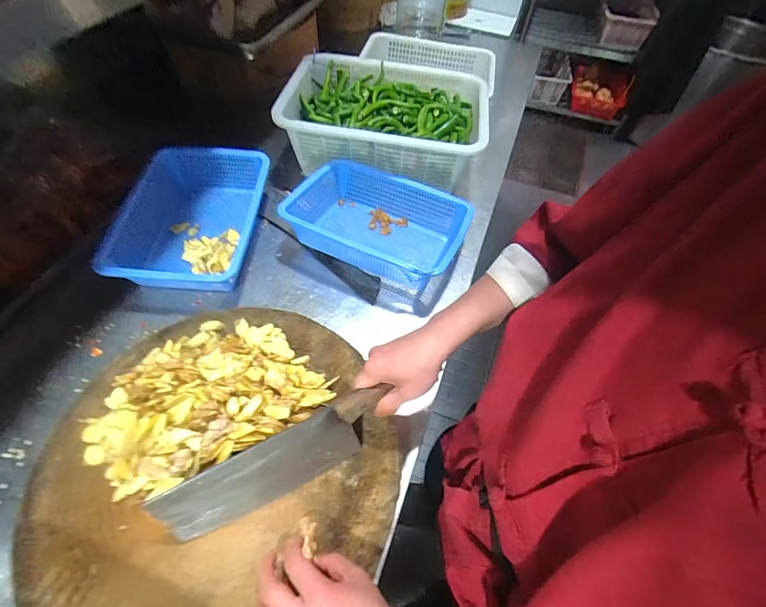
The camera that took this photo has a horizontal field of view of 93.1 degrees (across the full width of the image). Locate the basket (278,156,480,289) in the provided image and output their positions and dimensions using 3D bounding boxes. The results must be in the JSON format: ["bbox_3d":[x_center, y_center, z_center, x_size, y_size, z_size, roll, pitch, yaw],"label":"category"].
[{"bbox_3d":[-0.002,-0.156,0.692,0.303,0.088,0.229,24,59,11],"label":"basket"}]

